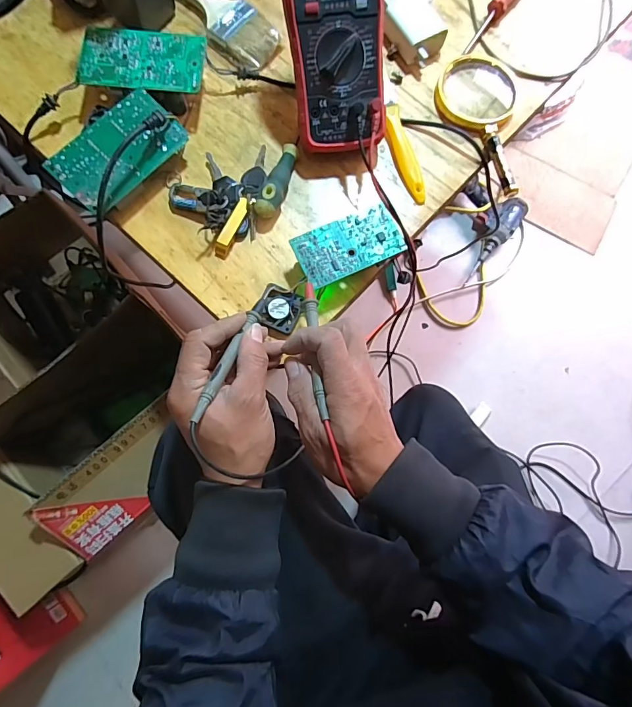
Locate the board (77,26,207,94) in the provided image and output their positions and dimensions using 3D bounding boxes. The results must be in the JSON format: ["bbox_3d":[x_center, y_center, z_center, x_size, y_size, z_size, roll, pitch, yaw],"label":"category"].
[{"bbox_3d":[-0.177,-0.302,0.429,0.122,0.010,0.069,3,78,-1],"label":"board"}]

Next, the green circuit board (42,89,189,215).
[{"bbox_3d":[-0.192,-0.198,0.406,0.062,0.023,0.122,40,82,7],"label":"green circuit board"}]

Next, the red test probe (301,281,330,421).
[{"bbox_3d":[-0.001,-0.008,0.342,0.013,0.009,0.124,-7,63,-1],"label":"red test probe"}]

